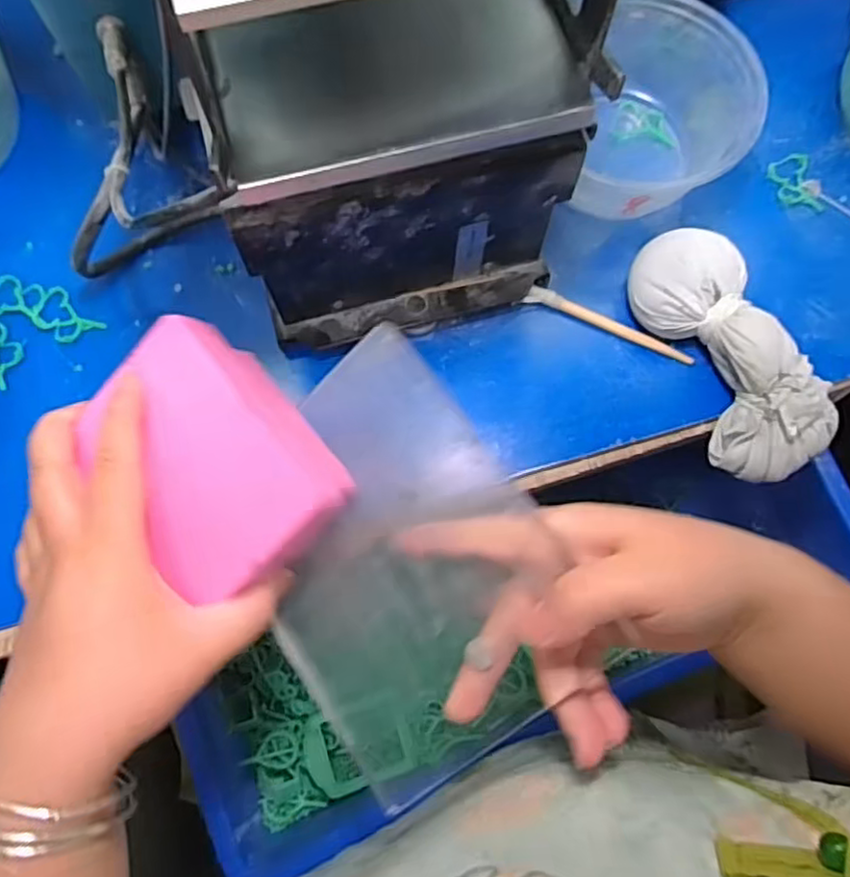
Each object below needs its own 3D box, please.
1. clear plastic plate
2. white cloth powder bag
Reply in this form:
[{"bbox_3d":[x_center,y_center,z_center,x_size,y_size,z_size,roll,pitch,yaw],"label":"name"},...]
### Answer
[{"bbox_3d":[-0.014,0.056,0.293,0.131,0.008,0.165,-41,75,14],"label":"clear plastic plate"},{"bbox_3d":[0.161,-0.046,0.355,0.056,0.040,0.138,-23,75,-8],"label":"white cloth powder bag"}]

